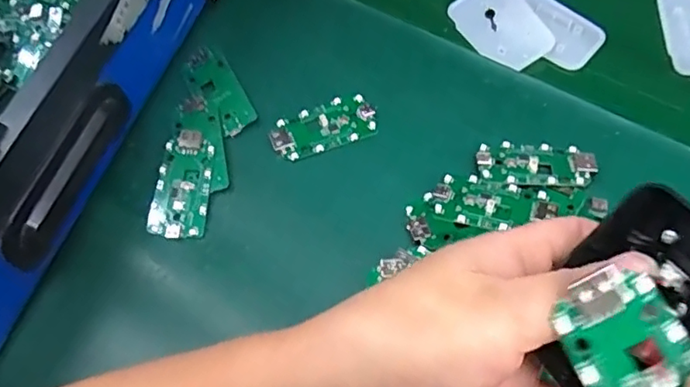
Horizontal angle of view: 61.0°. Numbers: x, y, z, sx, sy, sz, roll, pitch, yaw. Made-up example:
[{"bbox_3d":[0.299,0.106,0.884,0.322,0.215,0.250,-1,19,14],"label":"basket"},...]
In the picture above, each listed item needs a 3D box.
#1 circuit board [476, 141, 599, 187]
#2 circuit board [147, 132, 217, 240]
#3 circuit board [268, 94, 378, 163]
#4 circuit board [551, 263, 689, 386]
[{"bbox_3d":[0.108,-0.018,0.330,0.063,0.004,0.031,4,49,8],"label":"circuit board"},{"bbox_3d":[-0.093,-0.006,0.336,0.030,0.008,0.063,3,64,6],"label":"circuit board"},{"bbox_3d":[-0.013,-0.039,0.354,0.063,0.004,0.031,-22,64,-6],"label":"circuit board"},{"bbox_3d":[0.086,0.051,0.164,0.035,0.006,0.060,-27,85,7],"label":"circuit board"}]

